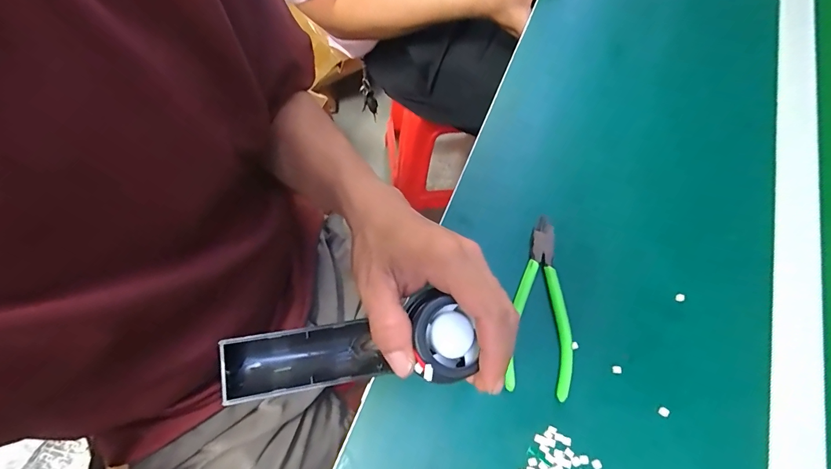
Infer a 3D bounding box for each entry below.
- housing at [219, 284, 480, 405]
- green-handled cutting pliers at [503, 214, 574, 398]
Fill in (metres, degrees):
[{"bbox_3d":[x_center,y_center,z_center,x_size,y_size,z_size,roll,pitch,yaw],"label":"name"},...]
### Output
[{"bbox_3d":[-0.039,0.071,0.230,0.148,0.038,0.047,-10,65,5],"label":"housing"},{"bbox_3d":[0.113,0.056,0.323,0.050,0.011,0.154,11,65,4],"label":"green-handled cutting pliers"}]

